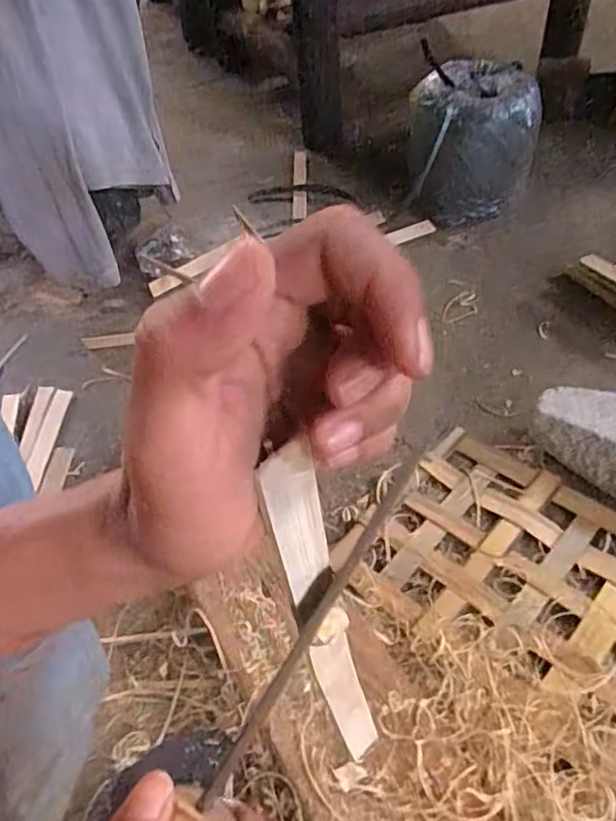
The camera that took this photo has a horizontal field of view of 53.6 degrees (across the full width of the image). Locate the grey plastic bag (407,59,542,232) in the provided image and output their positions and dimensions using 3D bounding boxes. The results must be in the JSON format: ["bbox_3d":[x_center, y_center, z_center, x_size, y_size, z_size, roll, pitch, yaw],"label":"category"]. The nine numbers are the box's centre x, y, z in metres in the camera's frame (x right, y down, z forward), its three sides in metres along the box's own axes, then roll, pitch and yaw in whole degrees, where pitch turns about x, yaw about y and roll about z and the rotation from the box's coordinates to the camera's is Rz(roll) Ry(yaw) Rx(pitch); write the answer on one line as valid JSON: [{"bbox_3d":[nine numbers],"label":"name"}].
[{"bbox_3d":[0.248,-0.400,0.938,0.185,0.194,0.155,7,49,13],"label":"grey plastic bag"}]

